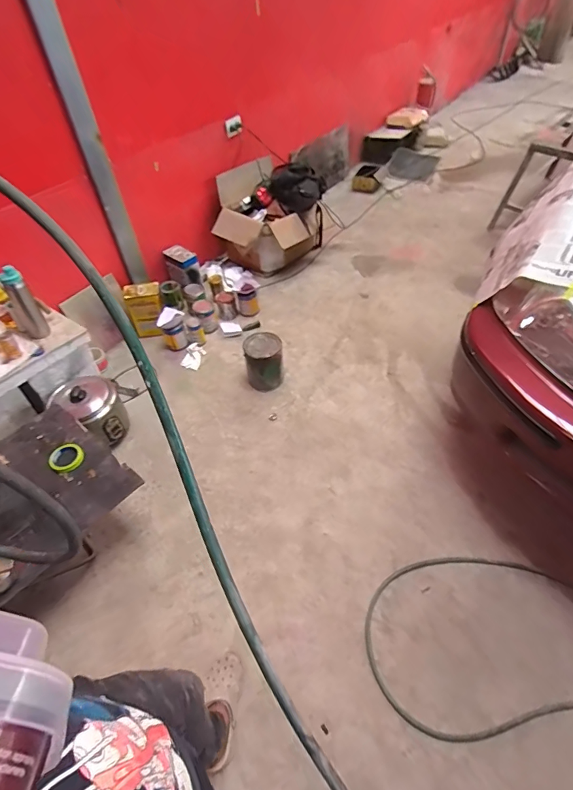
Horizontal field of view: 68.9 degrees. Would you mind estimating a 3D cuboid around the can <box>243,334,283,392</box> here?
[{"bbox_3d":[-0.097,-0.141,1.830,0.157,0.215,0.170,-1,49,2],"label":"can"}]

